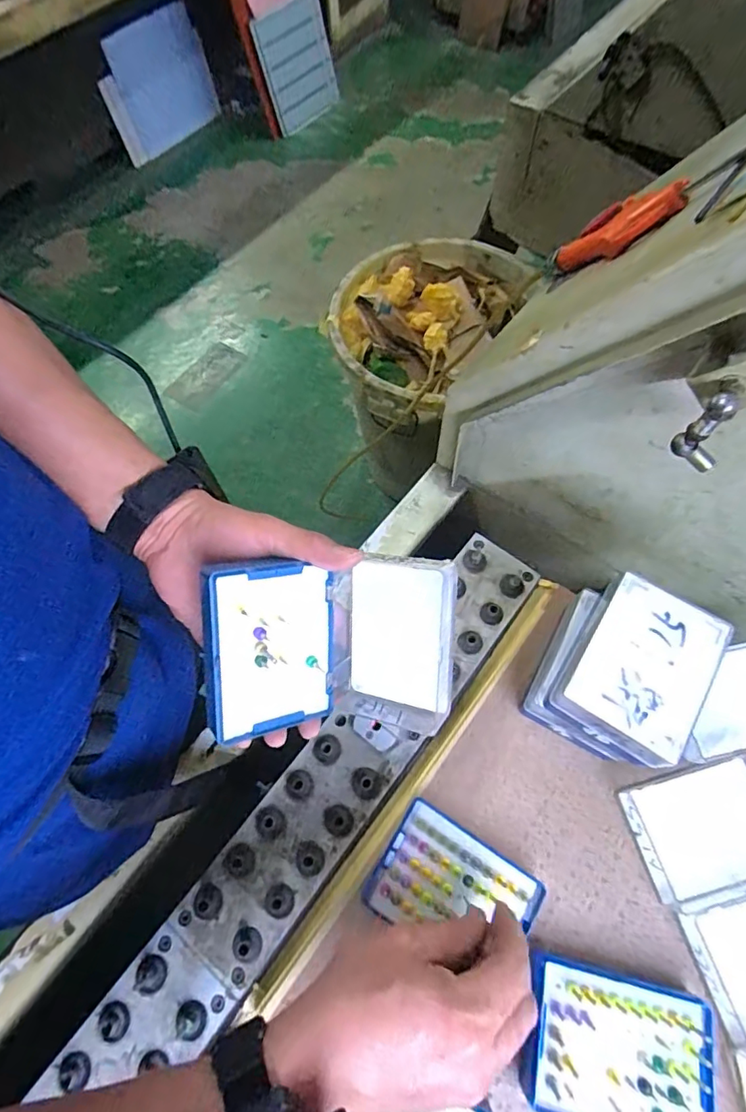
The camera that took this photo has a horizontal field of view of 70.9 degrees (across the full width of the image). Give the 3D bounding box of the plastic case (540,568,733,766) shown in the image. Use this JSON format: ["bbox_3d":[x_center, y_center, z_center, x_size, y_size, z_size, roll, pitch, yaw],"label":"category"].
[{"bbox_3d":[0.181,0.078,0.364,0.081,0.046,0.107,31,70,15],"label":"plastic case"}]

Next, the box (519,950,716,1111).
[{"bbox_3d":[0.151,0.315,0.331,0.106,0.035,0.088,12,66,7],"label":"box"}]

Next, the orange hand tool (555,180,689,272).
[{"bbox_3d":[0.202,-0.277,0.451,0.029,0.156,0.041,-18,109,-5],"label":"orange hand tool"}]

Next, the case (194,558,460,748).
[{"bbox_3d":[-0.023,0.063,0.330,0.147,0.084,0.121,-5,103,-33],"label":"case"}]

